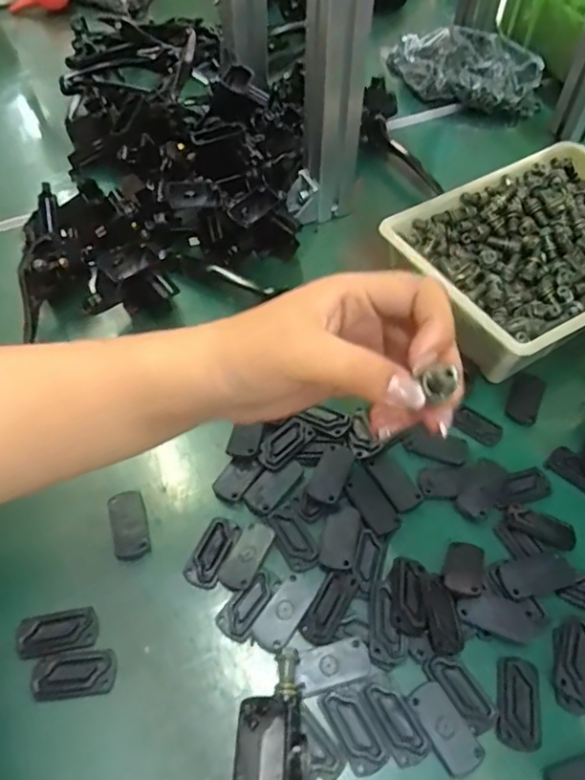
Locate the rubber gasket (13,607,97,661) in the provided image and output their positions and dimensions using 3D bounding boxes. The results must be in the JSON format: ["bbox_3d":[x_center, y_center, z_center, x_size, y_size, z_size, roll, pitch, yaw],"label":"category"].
[{"bbox_3d":[-0.149,0.154,0.364,0.048,0.007,0.024,-8,66,-12],"label":"rubber gasket"}]

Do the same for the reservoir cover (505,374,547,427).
[{"bbox_3d":[0.195,0.008,0.480,0.024,0.009,0.050,24,58,15],"label":"reservoir cover"}]

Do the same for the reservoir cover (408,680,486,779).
[{"bbox_3d":[0.089,0.195,0.332,0.023,0.004,0.048,-24,59,-17],"label":"reservoir cover"}]

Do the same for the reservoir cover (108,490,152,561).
[{"bbox_3d":[-0.116,0.095,0.407,0.025,0.007,0.048,-15,56,-11],"label":"reservoir cover"}]

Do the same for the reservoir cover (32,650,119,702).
[{"bbox_3d":[-0.132,0.173,0.349,0.049,0.005,0.026,-6,55,-5],"label":"reservoir cover"}]

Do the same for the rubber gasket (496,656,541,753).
[{"bbox_3d":[0.137,0.187,0.345,0.024,0.004,0.050,11,56,7],"label":"rubber gasket"}]

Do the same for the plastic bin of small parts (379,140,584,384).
[{"bbox_3d":[0.221,-0.118,0.516,0.253,0.062,0.180,-27,59,-18],"label":"plastic bin of small parts"}]

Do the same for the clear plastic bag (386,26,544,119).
[{"bbox_3d":[0.222,-0.414,0.736,0.186,0.051,0.118,4,55,2],"label":"clear plastic bag"}]

